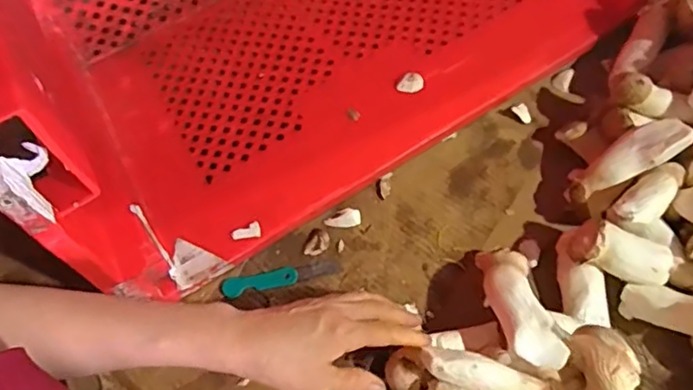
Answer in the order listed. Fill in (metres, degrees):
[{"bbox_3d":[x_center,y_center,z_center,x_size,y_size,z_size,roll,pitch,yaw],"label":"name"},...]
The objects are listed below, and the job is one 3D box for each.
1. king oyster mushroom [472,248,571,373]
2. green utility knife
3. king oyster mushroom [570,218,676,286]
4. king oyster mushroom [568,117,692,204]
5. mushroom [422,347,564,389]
[{"bbox_3d":[0.145,0.091,0.505,0.045,0.045,0.135,-9,34,-2],"label":"king oyster mushroom"},{"bbox_3d":[-0.062,0.077,0.565,0.111,0.008,0.017,-14,66,-4],"label":"green utility knife"},{"bbox_3d":[0.241,0.051,0.520,0.084,0.035,0.039,14,67,8],"label":"king oyster mushroom"},{"bbox_3d":[0.258,-0.033,0.548,0.112,0.029,0.036,-34,65,23],"label":"king oyster mushroom"},{"bbox_3d":[0.119,0.147,0.458,0.120,0.034,0.032,23,68,5],"label":"mushroom"}]

